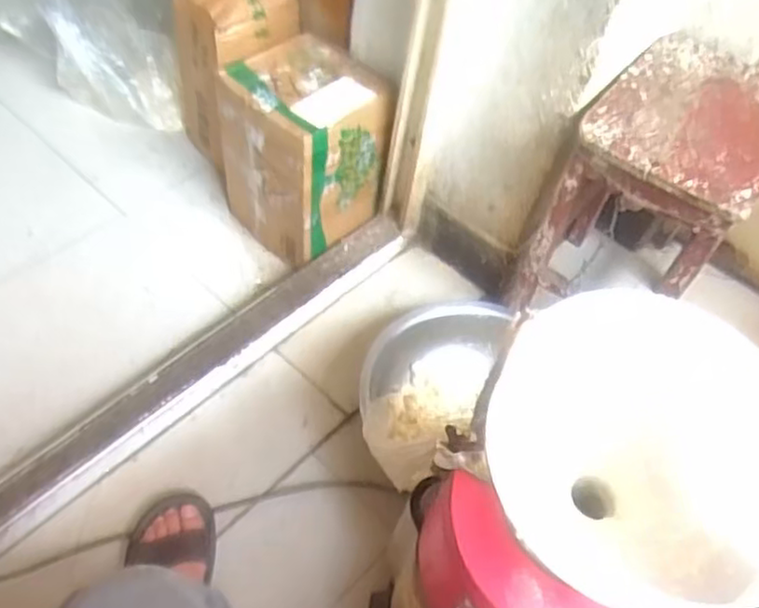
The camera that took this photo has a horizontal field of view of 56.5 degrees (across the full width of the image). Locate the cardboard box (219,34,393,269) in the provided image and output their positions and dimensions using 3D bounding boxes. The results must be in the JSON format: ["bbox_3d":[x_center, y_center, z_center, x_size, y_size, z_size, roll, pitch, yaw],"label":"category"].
[{"bbox_3d":[-0.129,-0.258,1.237,0.219,0.301,0.243,-34,65,-29],"label":"cardboard box"}]

